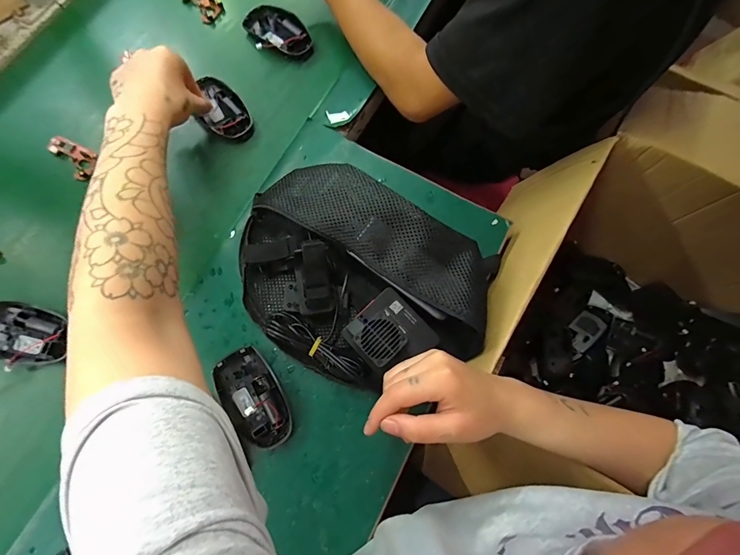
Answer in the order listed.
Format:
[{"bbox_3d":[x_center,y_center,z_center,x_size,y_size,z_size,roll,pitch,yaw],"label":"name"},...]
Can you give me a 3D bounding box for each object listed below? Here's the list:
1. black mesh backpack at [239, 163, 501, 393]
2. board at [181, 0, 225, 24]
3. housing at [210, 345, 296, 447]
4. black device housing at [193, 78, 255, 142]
[{"bbox_3d":[-0.015,0.002,0.387,0.275,0.076,0.197,29,76,6],"label":"black mesh backpack"},{"bbox_3d":[-0.245,-0.403,0.527,0.063,0.016,0.038,44,78,10],"label":"board"},{"bbox_3d":[-0.121,0.127,0.379,0.055,0.020,0.103,-32,78,-10],"label":"housing"},{"bbox_3d":[-0.200,-0.223,0.480,0.057,0.020,0.103,-36,79,-10],"label":"black device housing"}]

